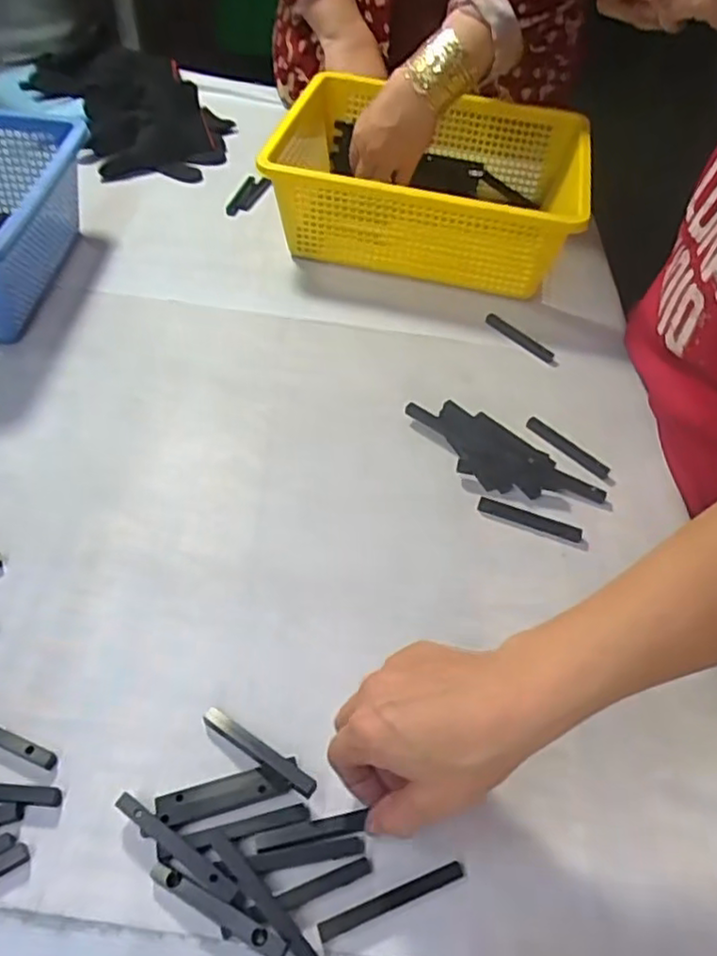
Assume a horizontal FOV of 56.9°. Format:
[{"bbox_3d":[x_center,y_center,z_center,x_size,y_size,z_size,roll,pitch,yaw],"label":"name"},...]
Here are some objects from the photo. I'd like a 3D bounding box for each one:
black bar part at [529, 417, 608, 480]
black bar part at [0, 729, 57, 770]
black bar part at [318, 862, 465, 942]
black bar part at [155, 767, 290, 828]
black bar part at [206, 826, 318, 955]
[{"bbox_3d":[0.167,-0.025,0.531,0.075,0.005,0.015,39,57,24],"label":"black bar part"},{"bbox_3d":[-0.196,0.141,0.361,0.070,0.006,0.008,20,52,11],"label":"black bar part"},{"bbox_3d":[0.017,0.210,0.329,0.076,0.005,0.008,-14,54,-16],"label":"black bar part"},{"bbox_3d":[-0.072,0.168,0.351,0.066,0.004,0.016,-11,53,-14],"label":"black bar part"},{"bbox_3d":[-0.048,0.203,0.323,0.010,0.007,0.080,-35,62,-29],"label":"black bar part"}]

